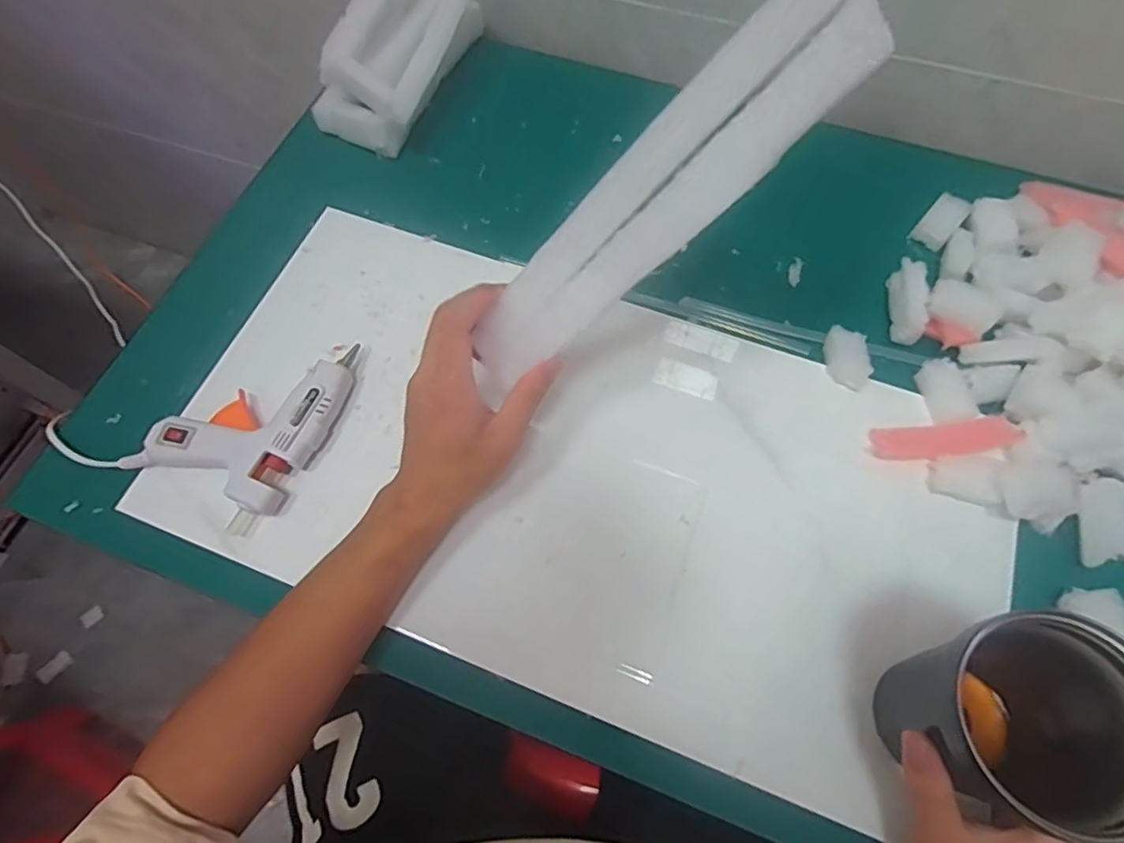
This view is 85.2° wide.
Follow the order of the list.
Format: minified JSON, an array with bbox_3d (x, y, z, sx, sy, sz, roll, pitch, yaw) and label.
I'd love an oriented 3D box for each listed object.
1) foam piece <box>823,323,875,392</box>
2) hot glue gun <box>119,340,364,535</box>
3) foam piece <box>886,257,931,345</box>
[{"bbox_3d":[0.220,-0.050,0.471,0.027,0.013,0.051,3,66,2],"label":"foam piece"},{"bbox_3d":[-0.224,-0.003,0.453,0.110,0.030,0.148,29,69,13],"label":"hot glue gun"},{"bbox_3d":[0.277,-0.095,0.487,0.022,0.028,0.064,10,66,5],"label":"foam piece"}]

